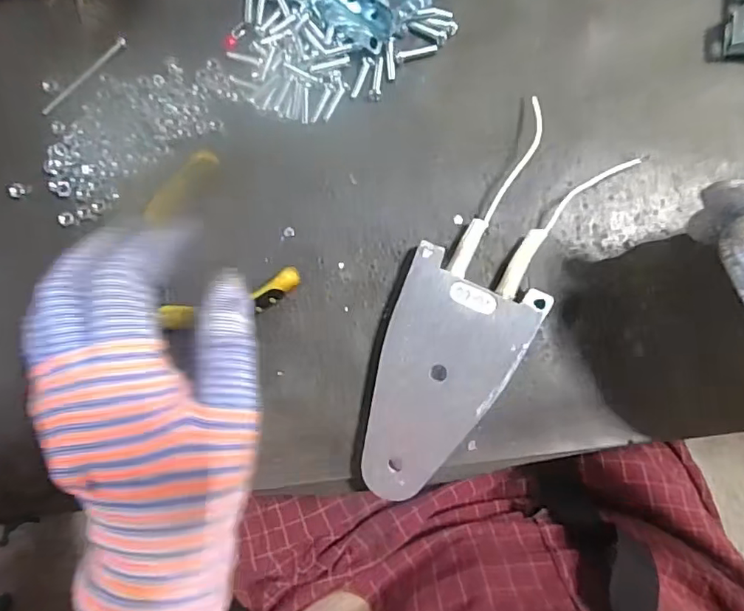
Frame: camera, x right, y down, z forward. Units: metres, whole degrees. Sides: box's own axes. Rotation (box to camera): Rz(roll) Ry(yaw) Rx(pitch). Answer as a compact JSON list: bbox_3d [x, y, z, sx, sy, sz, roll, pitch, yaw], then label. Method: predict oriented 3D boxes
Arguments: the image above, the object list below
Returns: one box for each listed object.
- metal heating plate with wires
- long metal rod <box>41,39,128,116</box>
[{"bbox_3d":[0.051,0.004,0.282,0.073,0.016,0.198,32,89,5],"label":"metal heating plate with wires"},{"bbox_3d":[-0.166,-0.133,0.311,0.063,0.004,0.005,-40,84,1],"label":"long metal rod"}]

